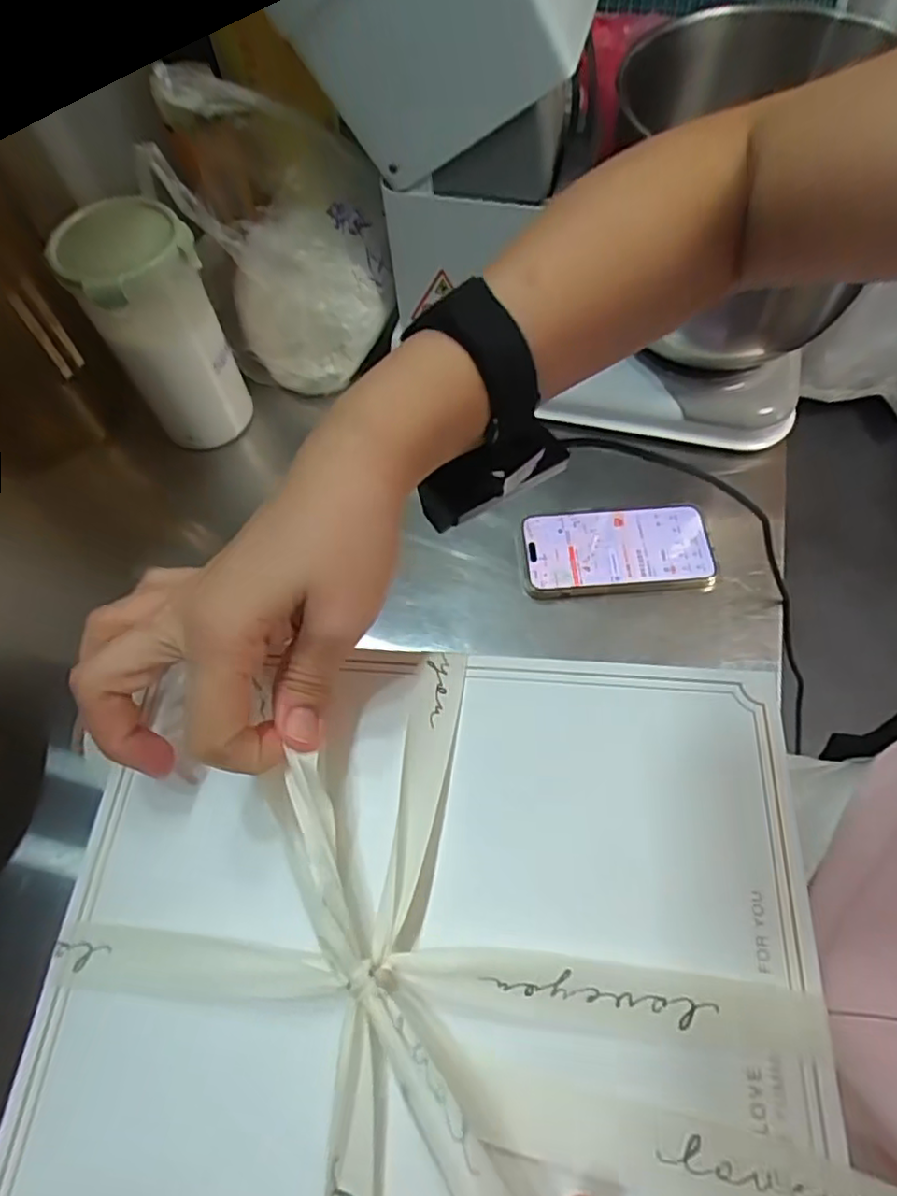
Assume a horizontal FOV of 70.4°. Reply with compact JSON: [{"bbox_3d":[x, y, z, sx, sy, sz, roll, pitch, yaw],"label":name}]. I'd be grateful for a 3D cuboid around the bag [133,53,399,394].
[{"bbox_3d":[-0.147,-0.308,0.559,0.175,0.255,0.085,6,63,5],"label":"bag"}]

